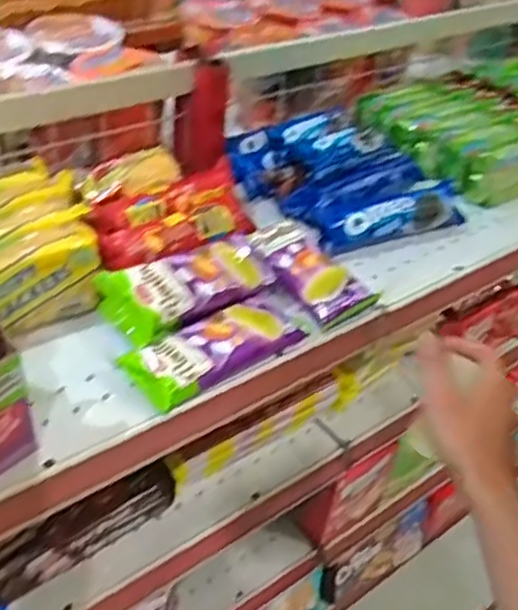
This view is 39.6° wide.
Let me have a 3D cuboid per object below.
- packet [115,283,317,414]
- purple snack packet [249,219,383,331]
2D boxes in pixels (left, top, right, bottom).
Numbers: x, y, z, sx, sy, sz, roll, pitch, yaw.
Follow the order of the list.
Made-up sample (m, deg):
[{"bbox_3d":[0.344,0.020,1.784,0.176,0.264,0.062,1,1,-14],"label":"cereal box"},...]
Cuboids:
[{"bbox_3d":[-0.026,0.027,0.594,0.174,0.027,0.059,-27,50,-34],"label":"packet"},{"bbox_3d":[0.042,-0.033,0.673,0.054,0.032,0.140,-23,48,-31],"label":"purple snack packet"}]

